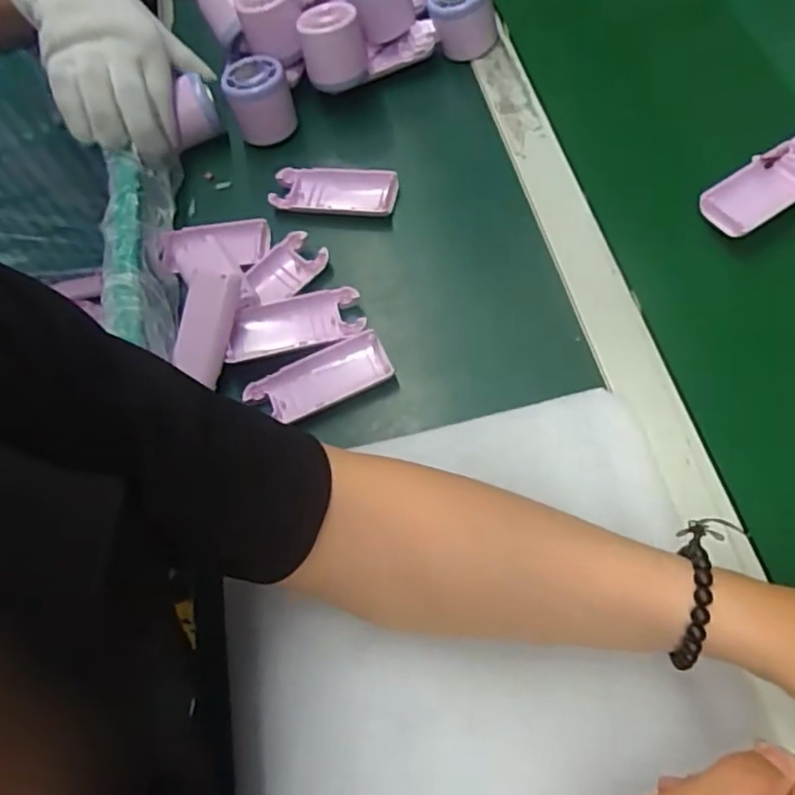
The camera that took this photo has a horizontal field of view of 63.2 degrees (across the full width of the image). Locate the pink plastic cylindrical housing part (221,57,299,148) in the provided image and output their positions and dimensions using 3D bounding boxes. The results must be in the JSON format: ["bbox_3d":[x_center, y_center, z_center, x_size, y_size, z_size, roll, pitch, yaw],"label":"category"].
[{"bbox_3d":[-0.124,-0.271,0.582,0.056,0.047,0.060,-17,63,1],"label":"pink plastic cylindrical housing part"}]

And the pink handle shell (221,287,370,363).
[{"bbox_3d":[-0.077,-0.050,0.486,0.100,0.026,0.041,-14,59,-5],"label":"pink handle shell"}]

